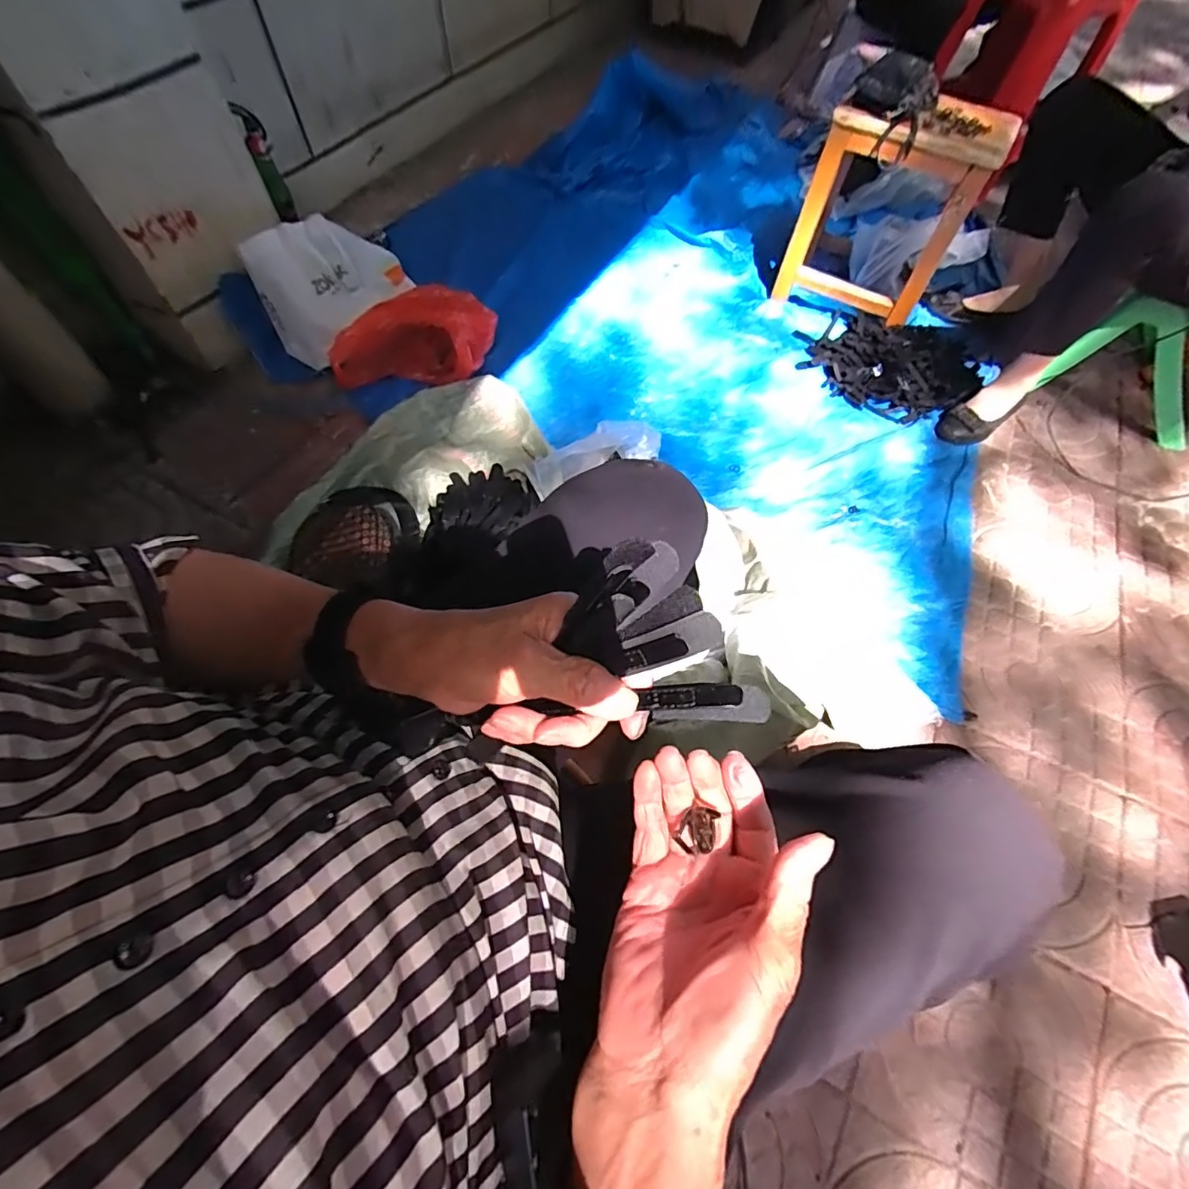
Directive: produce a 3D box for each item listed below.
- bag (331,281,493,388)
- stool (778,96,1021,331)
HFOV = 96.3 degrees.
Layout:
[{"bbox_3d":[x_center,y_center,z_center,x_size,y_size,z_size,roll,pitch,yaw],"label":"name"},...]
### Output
[{"bbox_3d":[-0.379,-0.520,1.118,0.340,0.153,0.184,-13,63,5],"label":"bag"},{"bbox_3d":[0.624,-0.815,1.169,0.313,0.370,0.201,30,65,15],"label":"stool"}]

